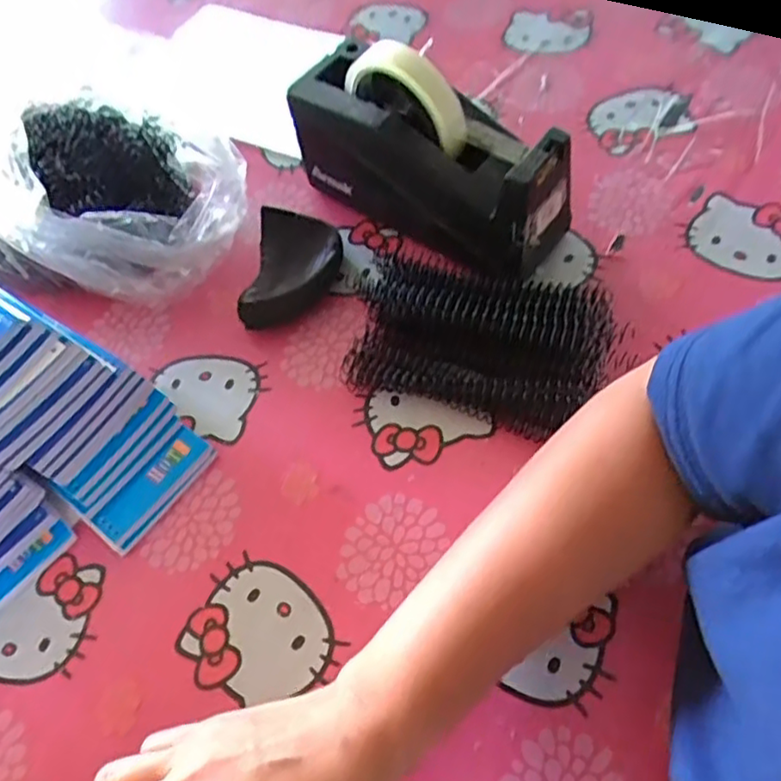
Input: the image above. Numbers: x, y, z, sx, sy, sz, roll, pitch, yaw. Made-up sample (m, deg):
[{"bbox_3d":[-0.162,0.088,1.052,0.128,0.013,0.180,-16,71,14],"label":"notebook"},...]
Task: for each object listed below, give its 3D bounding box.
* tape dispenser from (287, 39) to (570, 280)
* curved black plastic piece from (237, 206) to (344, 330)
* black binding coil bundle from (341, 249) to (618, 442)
[{"bbox_3d":[0.025,-0.166,0.463,0.203,0.123,0.073,32,68,22],"label":"tape dispenser"},{"bbox_3d":[-0.072,-0.090,0.482,0.063,0.021,0.098,4,60,9],"label":"curved black plastic piece"},{"bbox_3d":[0.056,-0.040,0.432,0.168,0.037,0.113,13,62,14],"label":"black binding coil bundle"}]

